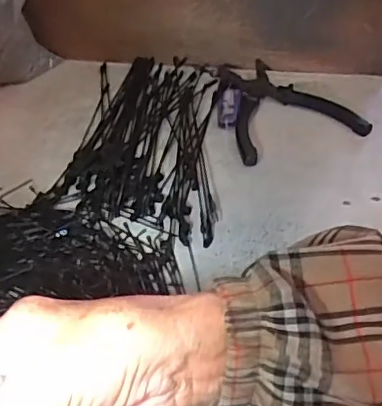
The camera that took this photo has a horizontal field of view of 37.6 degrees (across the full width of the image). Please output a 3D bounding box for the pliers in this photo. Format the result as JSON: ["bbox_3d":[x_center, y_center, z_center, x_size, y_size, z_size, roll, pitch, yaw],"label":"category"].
[{"bbox_3d":[0.078,-0.103,0.566,0.126,0.018,0.173,-15,42,-14],"label":"pliers"}]

